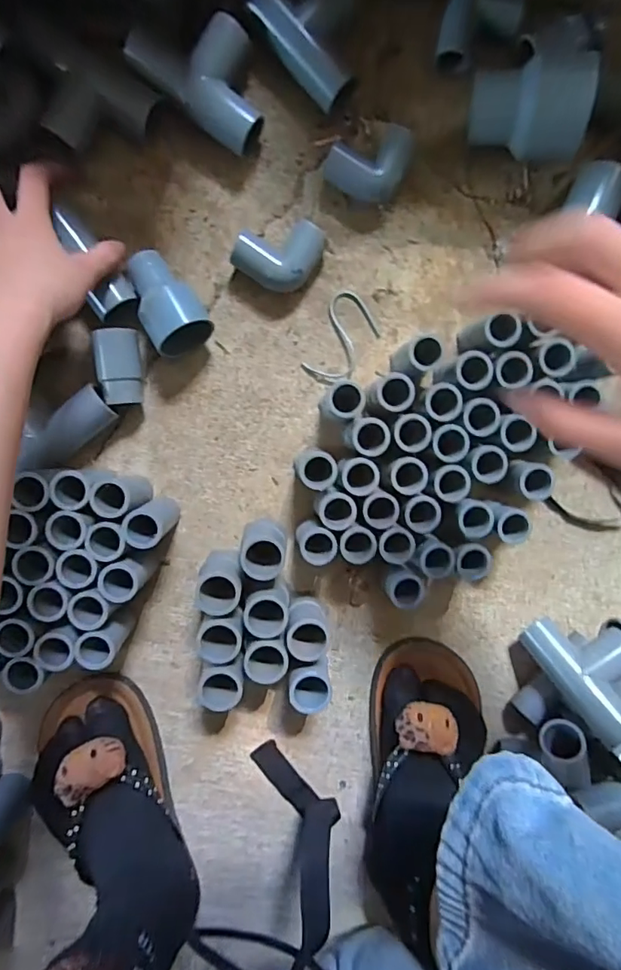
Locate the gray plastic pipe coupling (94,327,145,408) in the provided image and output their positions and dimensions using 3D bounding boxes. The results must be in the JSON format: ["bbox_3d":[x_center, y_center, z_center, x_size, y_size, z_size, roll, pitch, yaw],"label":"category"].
[{"bbox_3d":[-0.150,-0.093,0.394,0.030,0.027,0.058,-5,96,-3],"label":"gray plastic pipe coupling"}]

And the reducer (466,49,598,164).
[{"bbox_3d":[0.158,-0.276,0.374,0.074,0.066,0.059,3,95,-4],"label":"reducer"}]

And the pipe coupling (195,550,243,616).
[{"bbox_3d":[-0.070,0.076,0.395,0.033,0.060,0.037,5,95,-4],"label":"pipe coupling"}]

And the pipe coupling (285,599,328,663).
[{"bbox_3d":[-0.004,0.114,0.406,0.031,0.056,0.037,6,95,-4],"label":"pipe coupling"}]

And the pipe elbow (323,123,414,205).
[{"bbox_3d":[0.045,-0.249,0.384,0.058,0.034,0.056,22,94,-6],"label":"pipe elbow"}]

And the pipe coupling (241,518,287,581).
[{"bbox_3d":[-0.036,0.047,0.395,0.034,0.059,0.033,-5,96,-3],"label":"pipe coupling"}]

